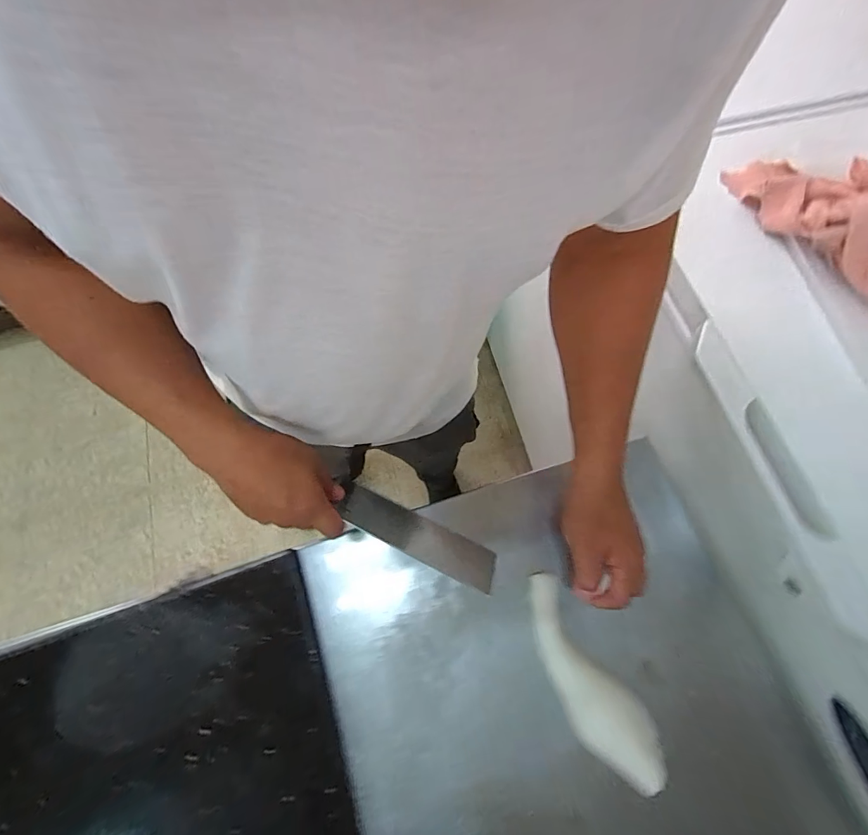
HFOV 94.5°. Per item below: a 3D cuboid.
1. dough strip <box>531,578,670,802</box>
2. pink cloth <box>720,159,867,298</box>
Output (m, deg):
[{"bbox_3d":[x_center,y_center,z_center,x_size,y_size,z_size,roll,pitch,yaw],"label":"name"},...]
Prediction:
[{"bbox_3d":[0.147,0.249,0.393,0.062,0.022,0.186,-26,56,-8],"label":"dough strip"},{"bbox_3d":[0.446,-0.216,0.421,0.125,0.044,0.240,-28,70,-9],"label":"pink cloth"}]

